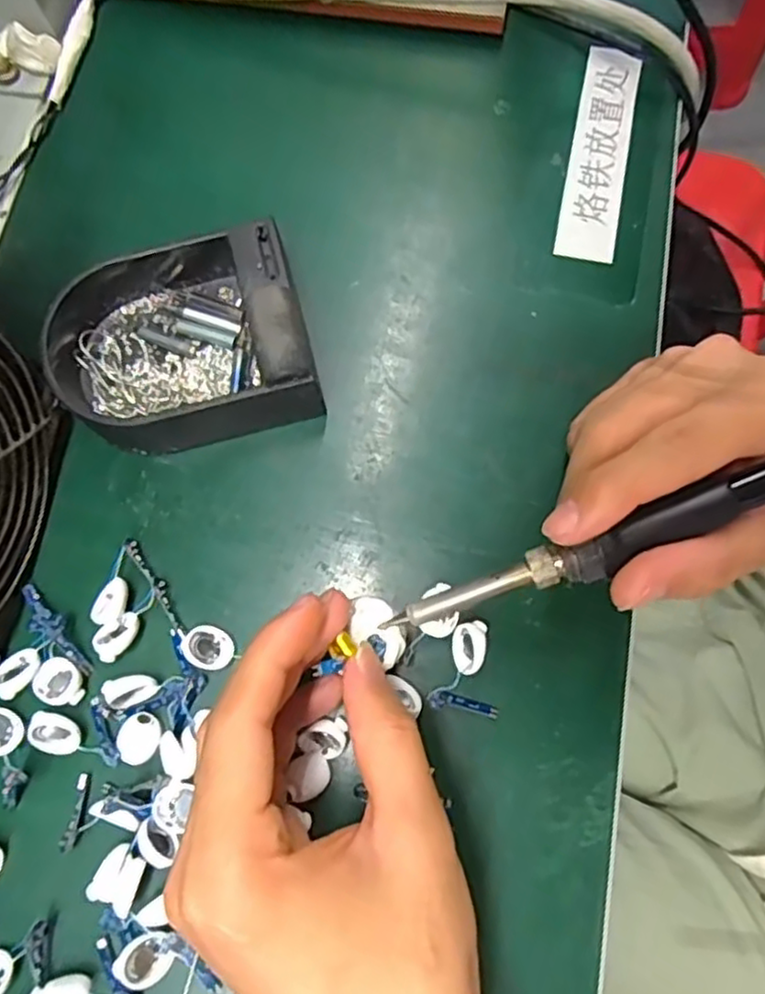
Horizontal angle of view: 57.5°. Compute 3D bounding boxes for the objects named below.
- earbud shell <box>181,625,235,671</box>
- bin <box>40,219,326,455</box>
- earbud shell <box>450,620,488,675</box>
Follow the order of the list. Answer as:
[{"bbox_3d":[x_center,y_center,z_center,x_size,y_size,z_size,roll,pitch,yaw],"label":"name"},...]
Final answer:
[{"bbox_3d":[-0.066,0.057,0.264,0.019,0.004,0.016,27,57,-8],"label":"earbud shell"},{"bbox_3d":[-0.082,-0.063,0.280,0.101,0.038,0.086,-14,76,-3],"label":"bin"},{"bbox_3d":[0.032,0.056,0.261,0.012,0.010,0.019,3,75,2],"label":"earbud shell"}]

